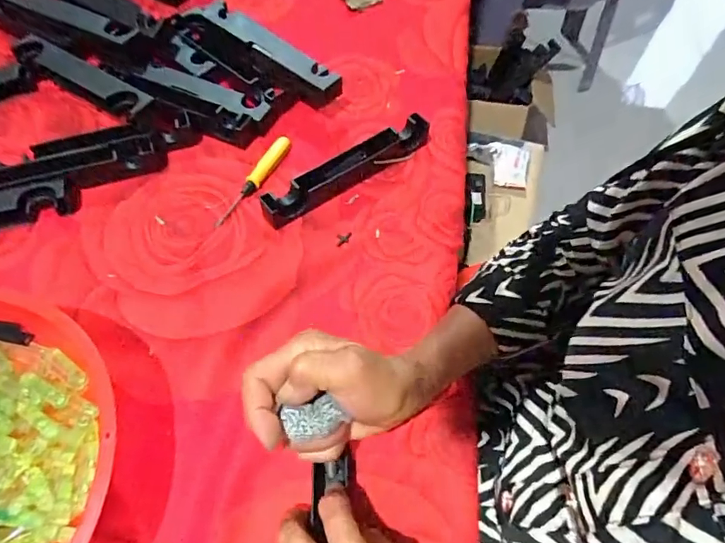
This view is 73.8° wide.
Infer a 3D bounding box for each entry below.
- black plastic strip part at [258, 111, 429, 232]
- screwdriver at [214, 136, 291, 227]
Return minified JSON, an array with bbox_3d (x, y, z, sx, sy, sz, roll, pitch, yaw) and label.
[{"bbox_3d":[-0.015,-0.106,0.493,0.195,0.028,0.037,-33,67,-17],"label":"black plastic strip part"},{"bbox_3d":[-0.109,-0.093,0.489,0.017,0.011,0.125,24,64,11],"label":"screwdriver"}]

